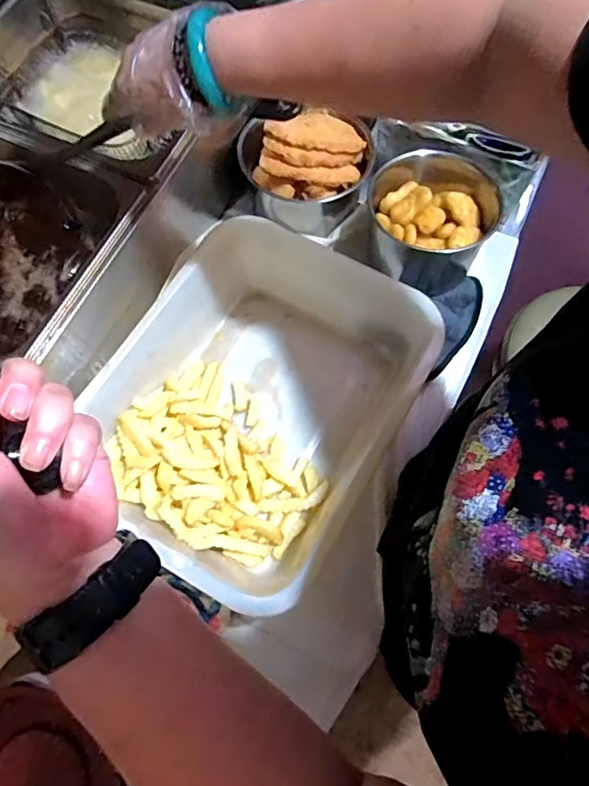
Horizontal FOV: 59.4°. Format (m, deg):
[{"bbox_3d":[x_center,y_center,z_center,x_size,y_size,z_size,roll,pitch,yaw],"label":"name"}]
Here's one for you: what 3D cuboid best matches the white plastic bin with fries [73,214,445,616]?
[{"bbox_3d":[-0.044,0.006,0.574,0.291,0.102,0.364,30,72,11],"label":"white plastic bin with fries"}]

